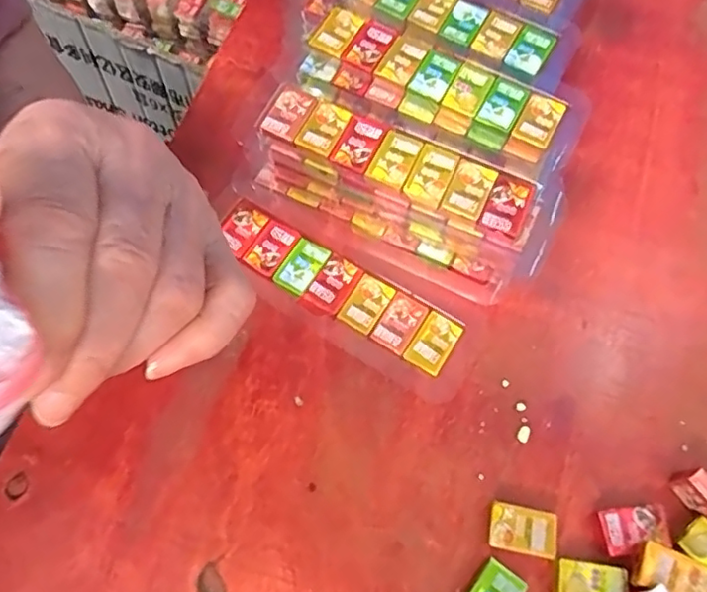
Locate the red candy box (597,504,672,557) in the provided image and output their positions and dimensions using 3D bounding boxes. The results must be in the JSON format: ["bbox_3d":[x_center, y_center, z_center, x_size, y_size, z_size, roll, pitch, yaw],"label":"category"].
[{"bbox_3d":[0.111,0.091,0.236,0.027,0.009,0.017,-9,67,-6],"label":"red candy box"}]

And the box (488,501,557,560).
[{"bbox_3d":[0.066,0.092,0.237,0.025,0.006,0.017,12,67,3],"label":"box"}]

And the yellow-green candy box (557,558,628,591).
[{"bbox_3d":[0.090,0.110,0.229,0.025,0.006,0.017,9,66,2],"label":"yellow-green candy box"}]

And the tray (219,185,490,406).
[{"bbox_3d":[-0.007,-0.003,0.275,0.135,0.010,0.046,29,69,11],"label":"tray"}]

